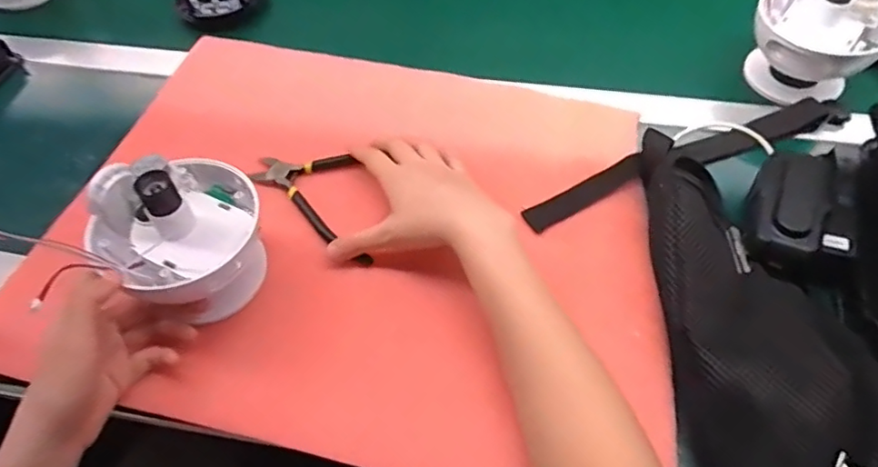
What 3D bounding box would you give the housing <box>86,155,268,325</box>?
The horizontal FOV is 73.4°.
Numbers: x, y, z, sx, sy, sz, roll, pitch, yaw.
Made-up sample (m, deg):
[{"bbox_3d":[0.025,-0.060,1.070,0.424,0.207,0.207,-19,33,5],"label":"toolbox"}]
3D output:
[{"bbox_3d":[-0.185,-0.002,0.429,0.108,0.102,0.105,-30,60,-20],"label":"housing"}]

